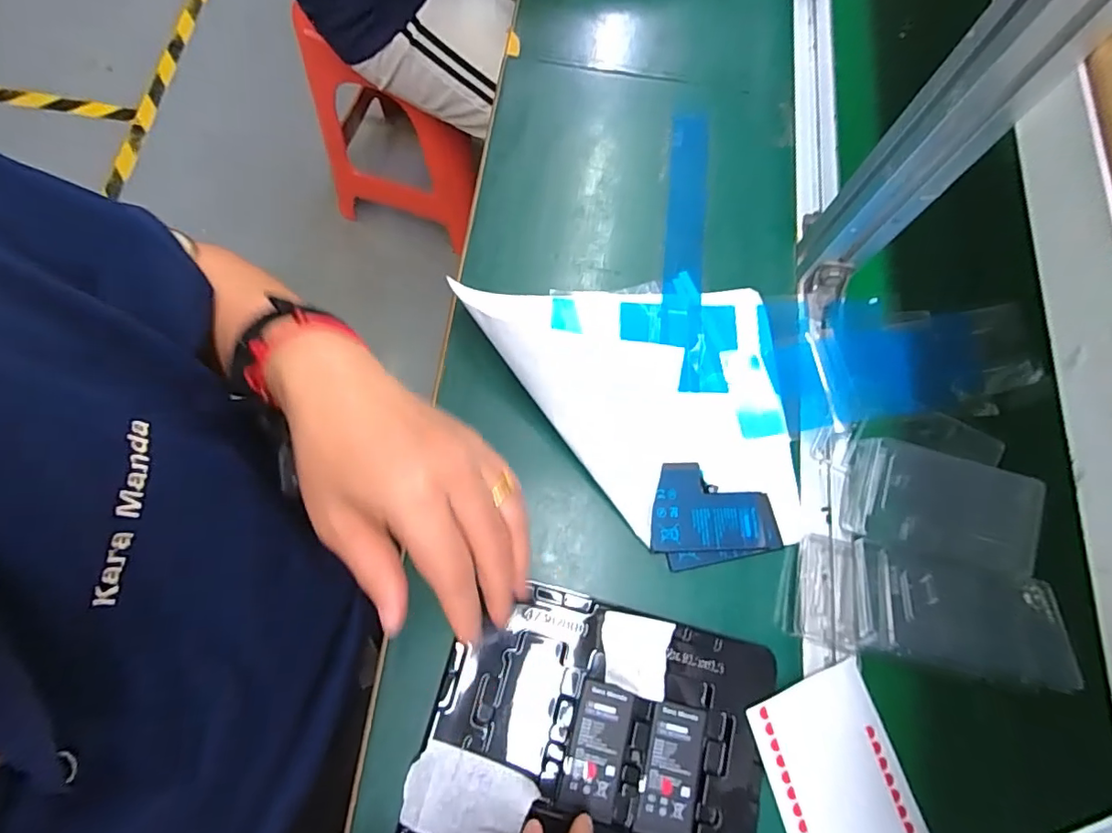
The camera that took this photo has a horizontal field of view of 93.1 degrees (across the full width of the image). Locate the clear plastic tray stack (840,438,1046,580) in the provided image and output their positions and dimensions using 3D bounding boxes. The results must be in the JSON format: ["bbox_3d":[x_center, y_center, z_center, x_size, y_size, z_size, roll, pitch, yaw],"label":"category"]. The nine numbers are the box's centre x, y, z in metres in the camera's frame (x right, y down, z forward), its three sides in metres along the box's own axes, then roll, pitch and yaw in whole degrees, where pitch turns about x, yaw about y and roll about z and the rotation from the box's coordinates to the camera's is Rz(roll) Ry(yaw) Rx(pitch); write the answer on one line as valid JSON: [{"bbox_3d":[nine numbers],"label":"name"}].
[{"bbox_3d":[0.287,0.066,0.389,0.131,0.022,0.075,17,71,1],"label":"clear plastic tray stack"}]

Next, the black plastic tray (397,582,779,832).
[{"bbox_3d":[0.016,0.260,0.336,0.214,0.015,0.262,15,74,3],"label":"black plastic tray"}]

